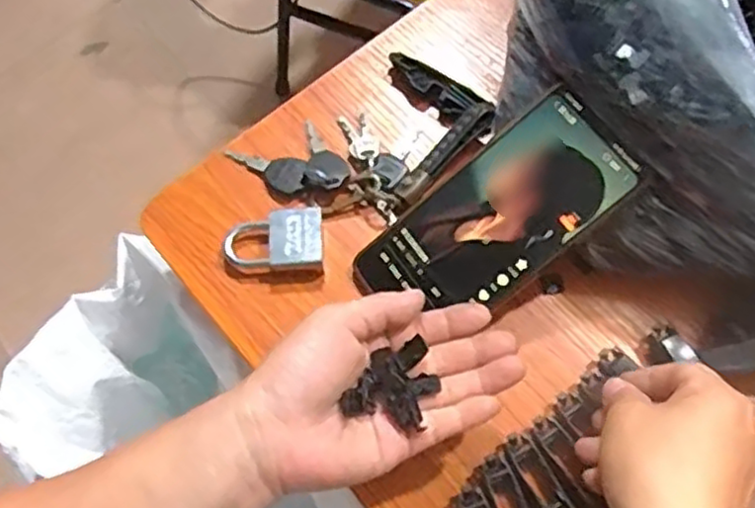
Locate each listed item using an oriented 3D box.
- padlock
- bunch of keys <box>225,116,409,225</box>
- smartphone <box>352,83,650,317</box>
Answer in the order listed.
[{"bbox_3d":[-0.064,-0.008,0.430,0.060,0.022,0.036,-3,67,1],"label":"padlock"},{"bbox_3d":[-0.032,-0.063,0.453,0.114,0.015,0.066,26,71,12],"label":"bunch of keys"},{"bbox_3d":[0.067,-0.018,0.401,0.158,0.007,0.078,-42,70,10],"label":"smartphone"}]

